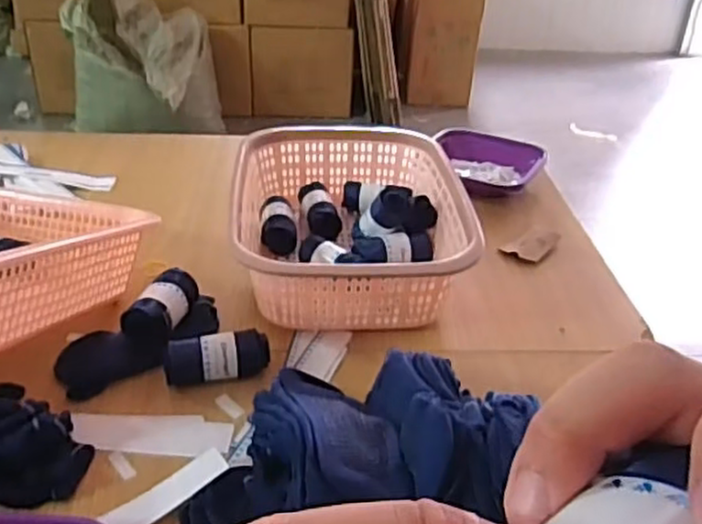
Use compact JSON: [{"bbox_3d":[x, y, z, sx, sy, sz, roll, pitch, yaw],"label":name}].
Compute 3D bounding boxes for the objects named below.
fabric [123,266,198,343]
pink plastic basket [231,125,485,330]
[{"bbox_3d":[-0.204,0.048,0.789,0.050,0.040,0.110,7,32,7],"label":"fabric"},{"bbox_3d":[-0.006,-0.056,0.921,0.273,0.102,0.355,-1,32,-6],"label":"pink plastic basket"}]

